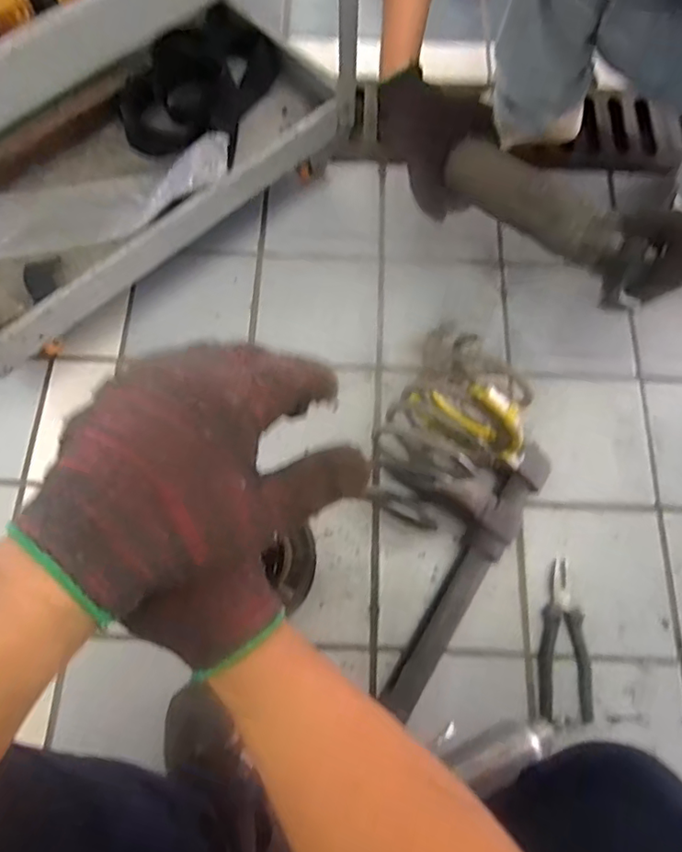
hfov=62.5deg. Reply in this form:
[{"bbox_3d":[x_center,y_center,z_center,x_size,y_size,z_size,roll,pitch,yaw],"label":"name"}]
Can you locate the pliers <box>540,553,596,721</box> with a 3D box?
[{"bbox_3d":[0.306,0.285,0.761,0.071,0.023,0.203,8,71,2],"label":"pliers"}]

